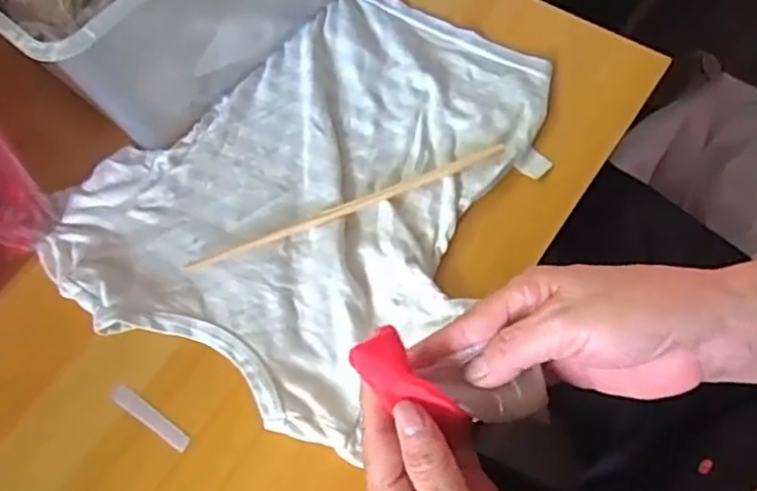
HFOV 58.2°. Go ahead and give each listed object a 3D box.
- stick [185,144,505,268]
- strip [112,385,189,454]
[{"bbox_3d":[-0.020,-0.026,0.452,0.222,0.005,0.011,-20,65,-6],"label":"stick"},{"bbox_3d":[-0.138,0.104,0.413,0.059,0.004,0.011,30,70,16],"label":"strip"}]

